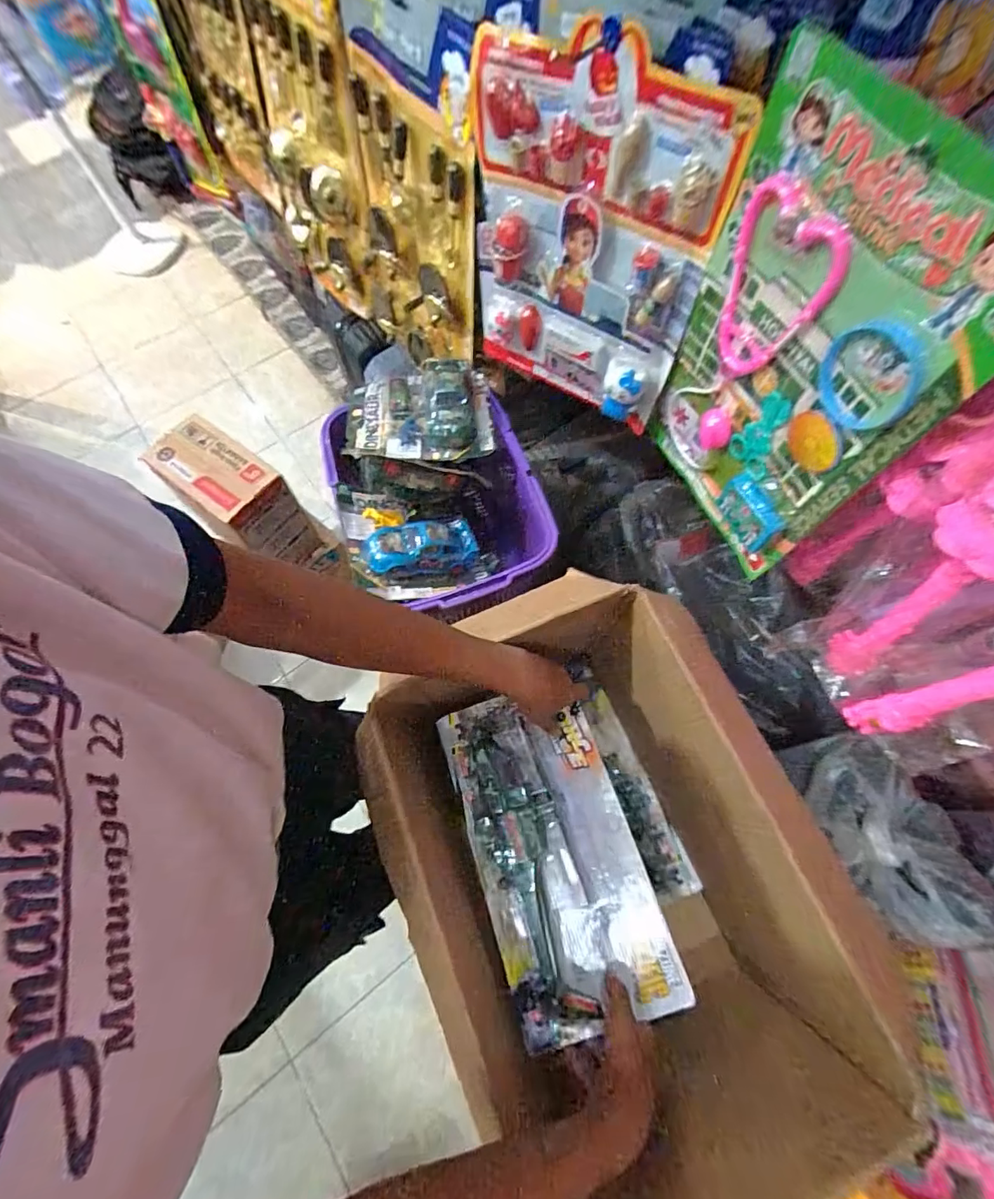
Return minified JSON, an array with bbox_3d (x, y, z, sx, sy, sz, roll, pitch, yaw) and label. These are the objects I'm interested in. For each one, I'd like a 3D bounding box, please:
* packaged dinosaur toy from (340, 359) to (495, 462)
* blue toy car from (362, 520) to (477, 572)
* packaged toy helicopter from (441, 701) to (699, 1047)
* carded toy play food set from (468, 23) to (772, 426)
[{"bbox_3d":[-0.126,-0.293,0.751,0.226,0.049,0.185,-7,67,0],"label":"packaged dinosaur toy"},{"bbox_3d":[-0.107,-0.081,0.689,0.155,0.036,0.069,-11,67,-17],"label":"blue toy car"},{"bbox_3d":[0.060,0.274,0.534,0.175,0.061,0.340,-18,68,-4],"label":"packaged toy helicopter"},{"bbox_3d":[0.096,-0.409,0.591,0.304,0.371,0.048,39,75,17],"label":"carded toy play food set"}]

